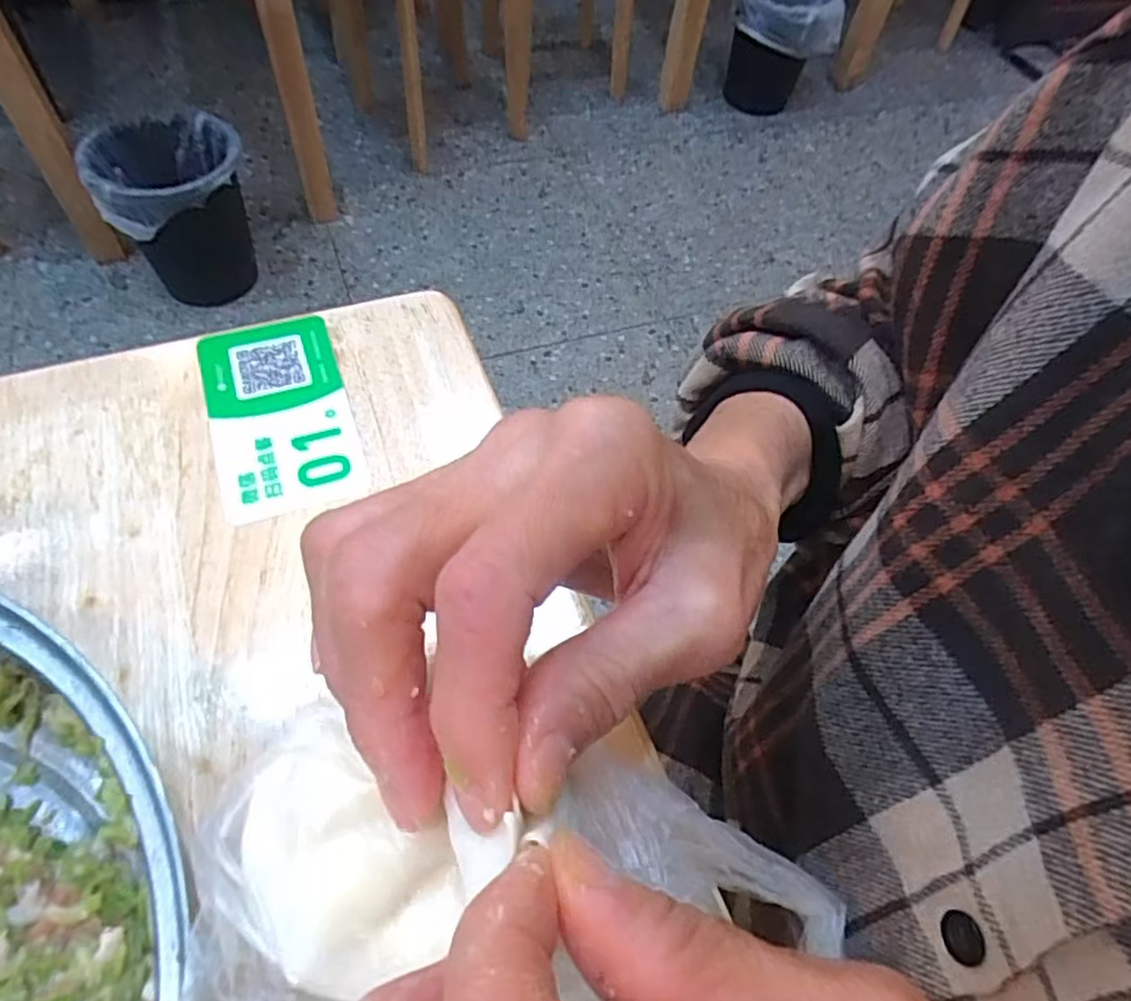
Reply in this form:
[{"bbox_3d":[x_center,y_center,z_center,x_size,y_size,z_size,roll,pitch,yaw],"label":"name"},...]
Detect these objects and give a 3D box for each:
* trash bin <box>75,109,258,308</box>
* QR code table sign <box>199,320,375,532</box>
[{"bbox_3d":[-0.693,-0.535,1.291,0.247,0.262,0.225,-16,61,-14],"label":"trash bin"},{"bbox_3d":[-0.130,-0.041,0.317,0.060,0.006,0.108,-16,61,-14],"label":"QR code table sign"}]

